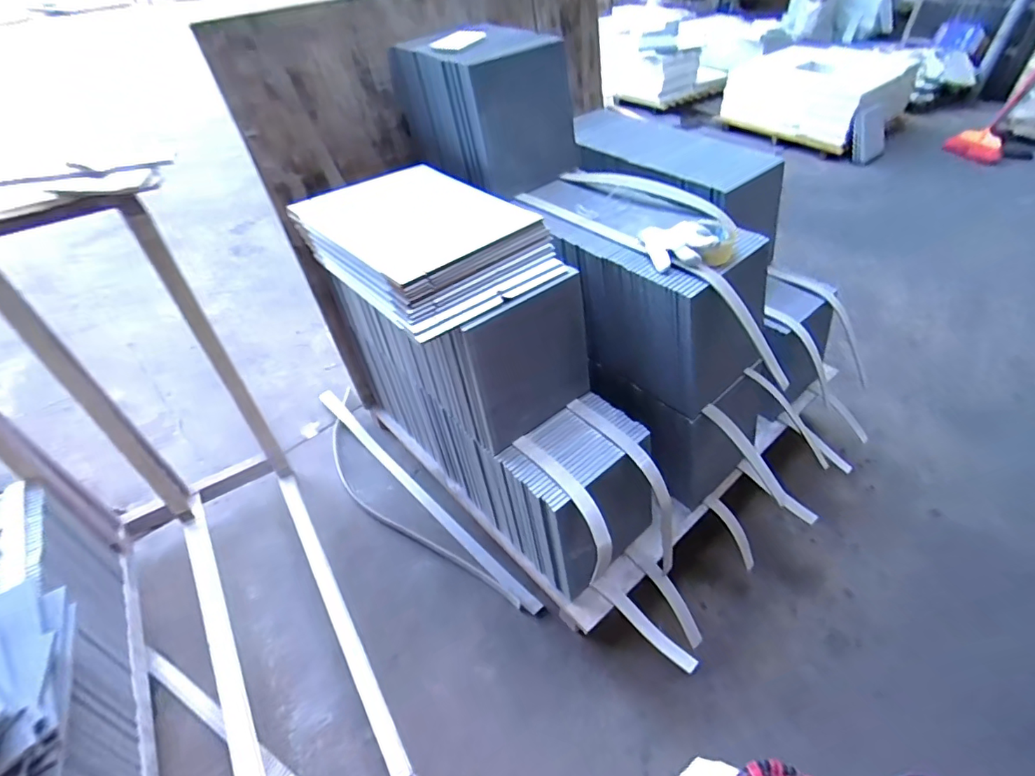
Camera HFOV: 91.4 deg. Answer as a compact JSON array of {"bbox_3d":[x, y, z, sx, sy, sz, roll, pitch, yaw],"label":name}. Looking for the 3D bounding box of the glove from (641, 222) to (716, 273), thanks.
[{"bbox_3d":[0.353,-0.323,1.101,0.149,0.040,0.168,-4,44,0],"label":"glove"}]

